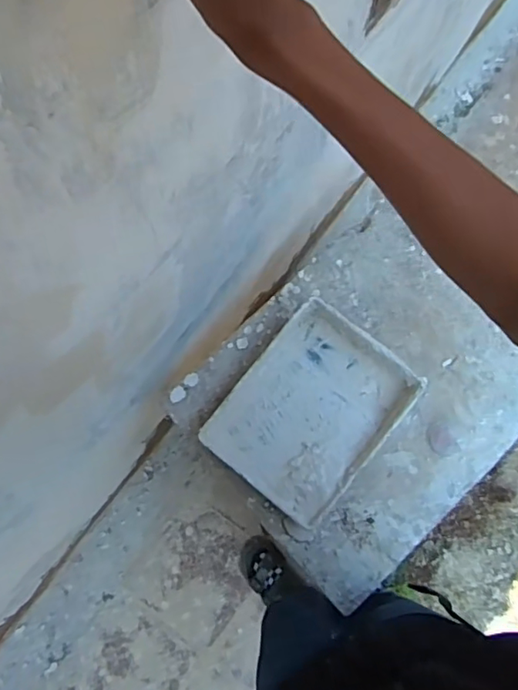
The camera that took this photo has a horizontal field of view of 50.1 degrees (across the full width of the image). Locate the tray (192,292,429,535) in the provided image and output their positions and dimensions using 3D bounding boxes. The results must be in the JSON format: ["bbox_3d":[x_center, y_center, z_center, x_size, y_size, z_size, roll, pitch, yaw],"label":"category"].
[{"bbox_3d":[0.100,0.128,1.068,0.282,0.065,0.355,39,80,10],"label":"tray"}]

